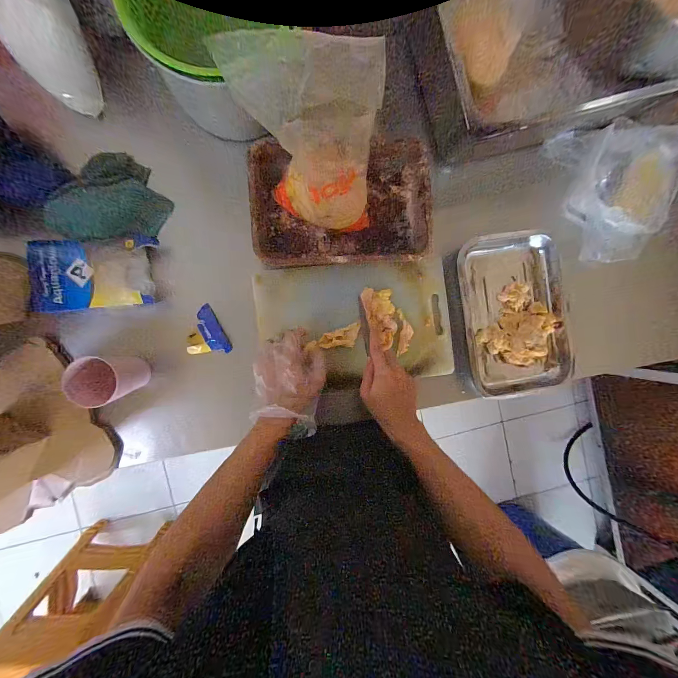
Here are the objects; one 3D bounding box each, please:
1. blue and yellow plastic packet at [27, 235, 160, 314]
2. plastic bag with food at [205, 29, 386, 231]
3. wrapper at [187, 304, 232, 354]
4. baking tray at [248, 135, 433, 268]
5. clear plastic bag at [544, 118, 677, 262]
[{"bbox_3d":[-0.400,-0.104,0.470,0.184,0.027,0.110,-7,92,-5],"label":"blue and yellow plastic packet"},{"bbox_3d":[-0.046,-0.262,0.404,0.202,0.195,0.134,5,91,-5],"label":"plastic bag with food"},{"bbox_3d":[-0.228,-0.017,0.511,0.068,0.022,0.083,0,91,-5],"label":"wrapper"},{"bbox_3d":[0.006,-0.240,0.512,0.304,0.050,0.209,-4,92,-5],"label":"baking tray"},{"bbox_3d":[0.537,-0.280,0.532,0.217,0.062,0.244,-13,92,-5],"label":"clear plastic bag"}]

